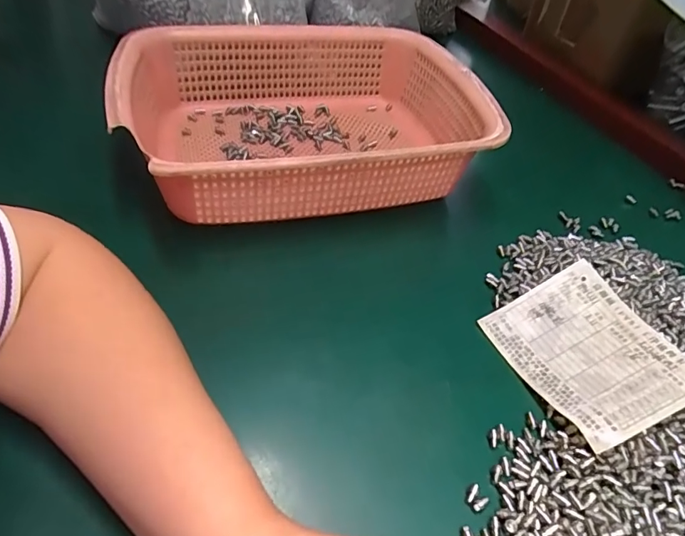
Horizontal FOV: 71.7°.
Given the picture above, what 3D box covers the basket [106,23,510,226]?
[{"bbox_3d":[-0.040,-0.132,0.423,0.301,0.082,0.241,-6,49,-12],"label":"basket"}]

